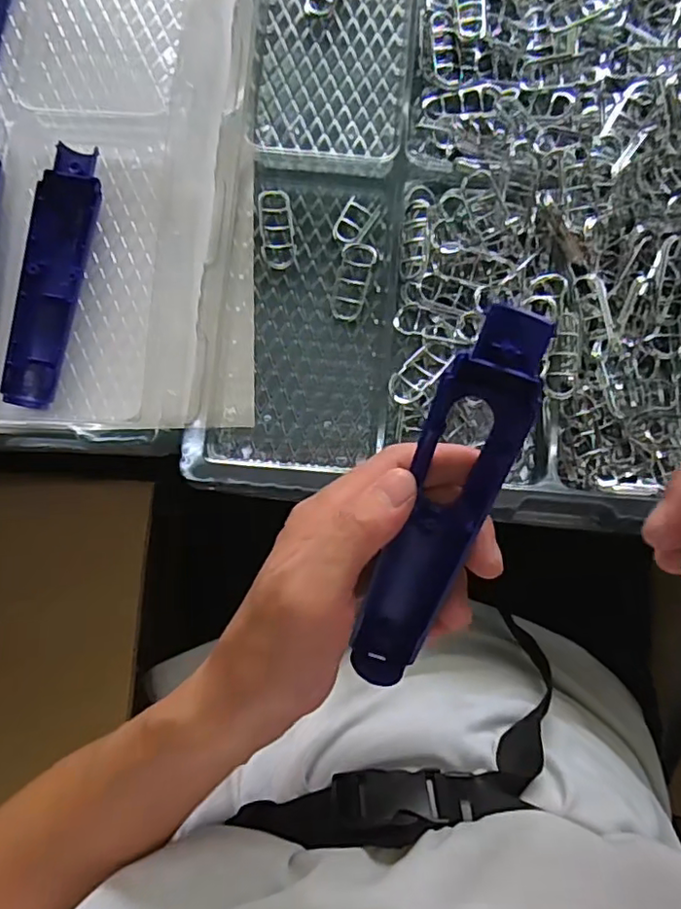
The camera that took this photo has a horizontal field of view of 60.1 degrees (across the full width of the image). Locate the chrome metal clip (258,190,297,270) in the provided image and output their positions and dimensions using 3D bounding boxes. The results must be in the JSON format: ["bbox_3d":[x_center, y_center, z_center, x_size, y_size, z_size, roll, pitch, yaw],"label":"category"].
[{"bbox_3d":[-0.041,-0.147,0.383,0.022,0.010,0.055,-7,83,-1],"label":"chrome metal clip"}]

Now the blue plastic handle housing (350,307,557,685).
[{"bbox_3d":[0.043,0.025,0.252,0.038,0.019,0.174,19,113,2],"label":"blue plastic handle housing"}]

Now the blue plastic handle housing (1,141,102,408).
[{"bbox_3d":[-0.185,-0.113,0.376,0.037,0.016,0.165,12,83,1],"label":"blue plastic handle housing"}]

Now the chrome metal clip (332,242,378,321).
[{"bbox_3d":[0.009,-0.113,0.383,0.023,0.009,0.051,11,83,1],"label":"chrome metal clip"}]

